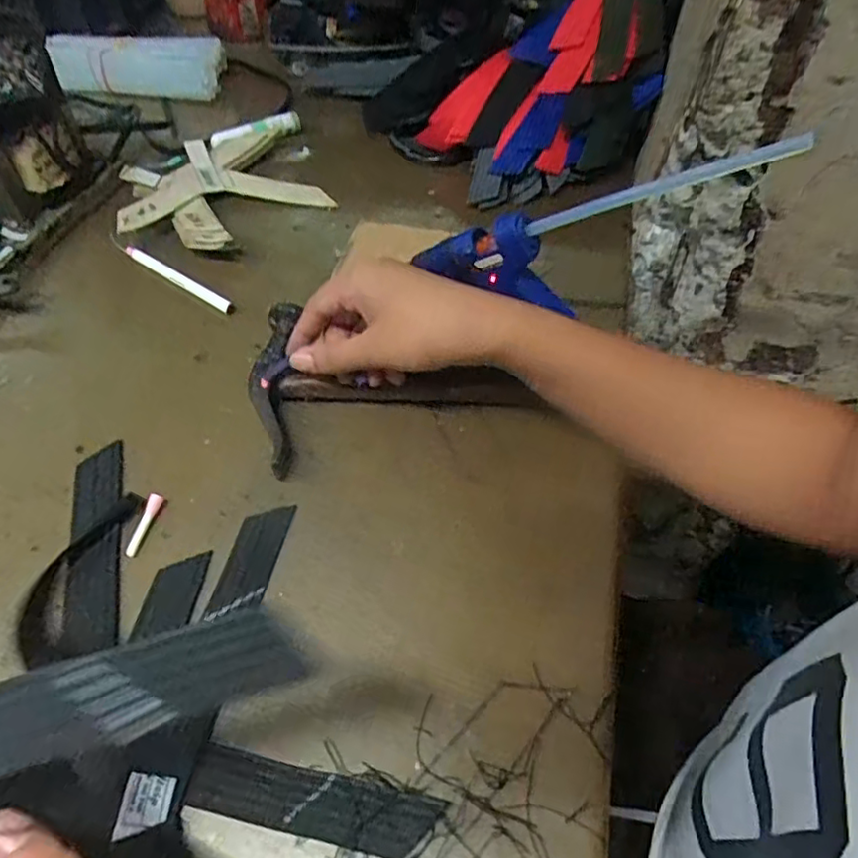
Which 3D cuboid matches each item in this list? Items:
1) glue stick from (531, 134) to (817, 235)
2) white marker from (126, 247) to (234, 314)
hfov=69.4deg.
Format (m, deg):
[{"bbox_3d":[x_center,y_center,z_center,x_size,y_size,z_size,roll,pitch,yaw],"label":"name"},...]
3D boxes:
[{"bbox_3d":[0.113,-0.123,0.321,0.145,0.010,0.011,-3,42,43],"label":"glue stick"},{"bbox_3d":[-0.190,-0.113,0.469,0.107,0.009,0.010,29,57,18],"label":"white marker"}]

